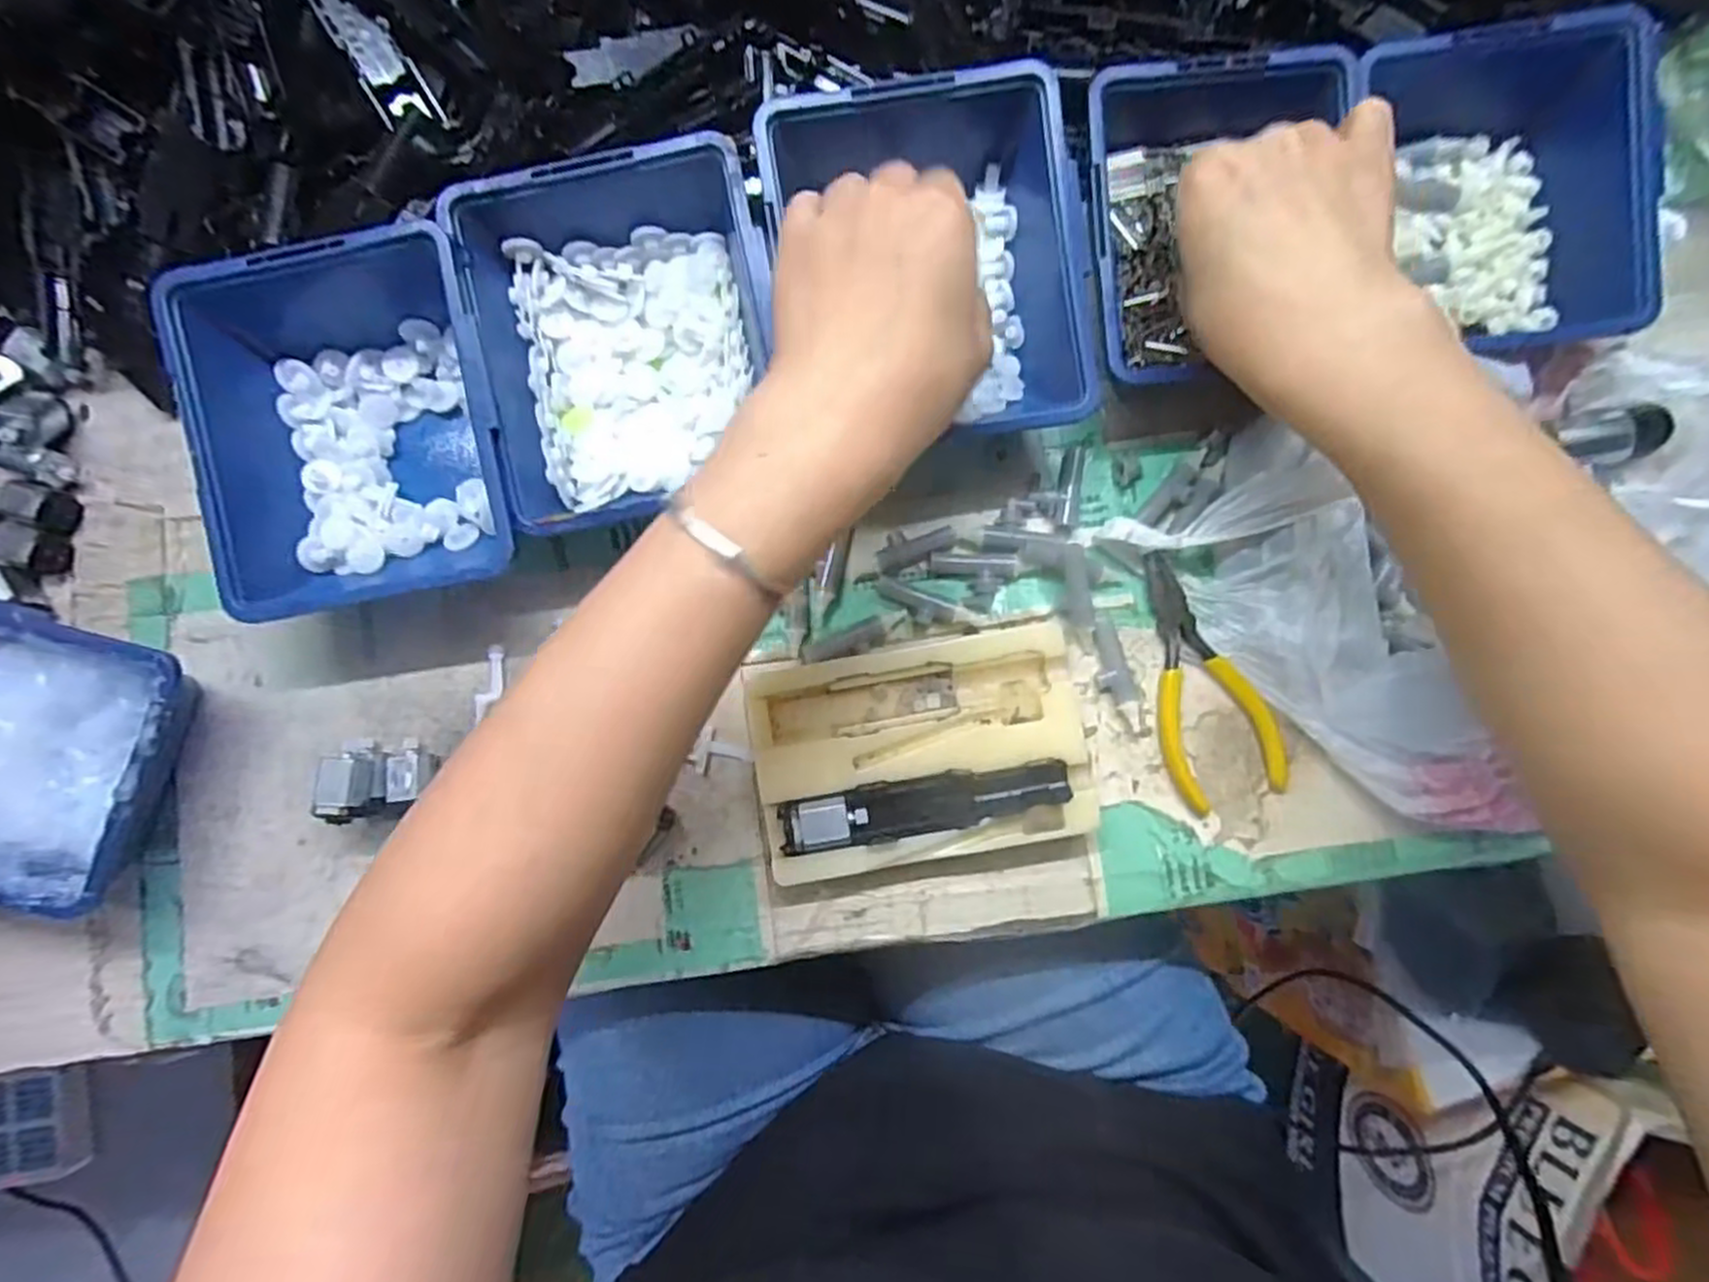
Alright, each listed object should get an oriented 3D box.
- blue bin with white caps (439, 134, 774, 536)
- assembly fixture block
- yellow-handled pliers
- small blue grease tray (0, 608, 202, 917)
[{"bbox_3d":[-0.091,-0.124,0.320,0.116,0.044,0.136,-12,84,0],"label":"blue bin with white caps"},{"bbox_3d":[0.028,0.048,0.322,0.136,0.029,0.088,-9,84,0],"label":"assembly fixture block"},{"bbox_3d":[0.150,0.017,0.332,0.049,0.007,0.113,-21,84,-1],"label":"yellow-handled pliers"},{"bbox_3d":[-0.348,0.044,0.315,0.123,0.058,0.111,18,86,2],"label":"small blue grease tray"}]

